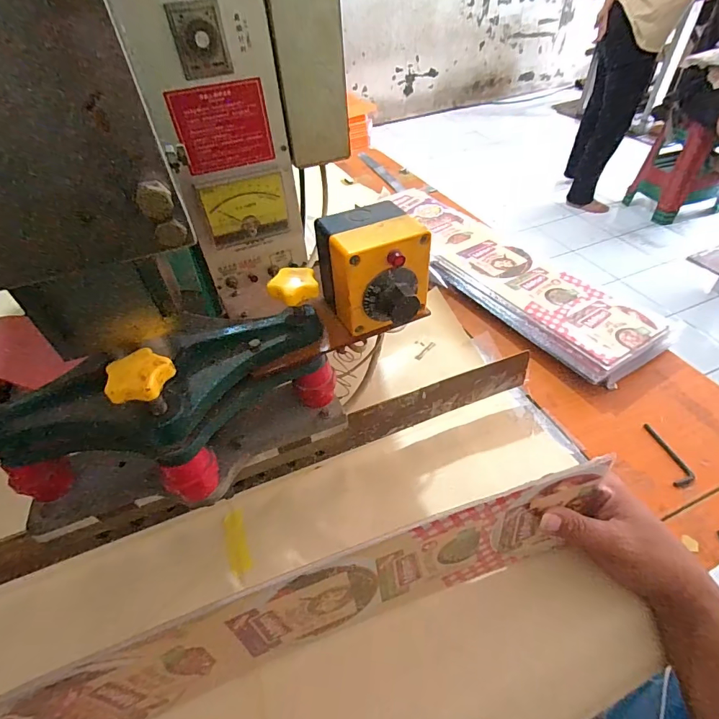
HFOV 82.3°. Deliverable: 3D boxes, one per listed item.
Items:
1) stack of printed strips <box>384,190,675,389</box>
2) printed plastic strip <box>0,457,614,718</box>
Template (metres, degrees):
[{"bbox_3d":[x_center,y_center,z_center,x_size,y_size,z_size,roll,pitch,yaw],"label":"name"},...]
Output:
[{"bbox_3d":[0.204,-0.158,0.679,0.153,0.033,0.535,-25,49,-18],"label":"stack of printed strips"},{"bbox_3d":[-0.069,0.199,0.300,0.535,0.114,0.013,-18,39,-11],"label":"printed plastic strip"}]

